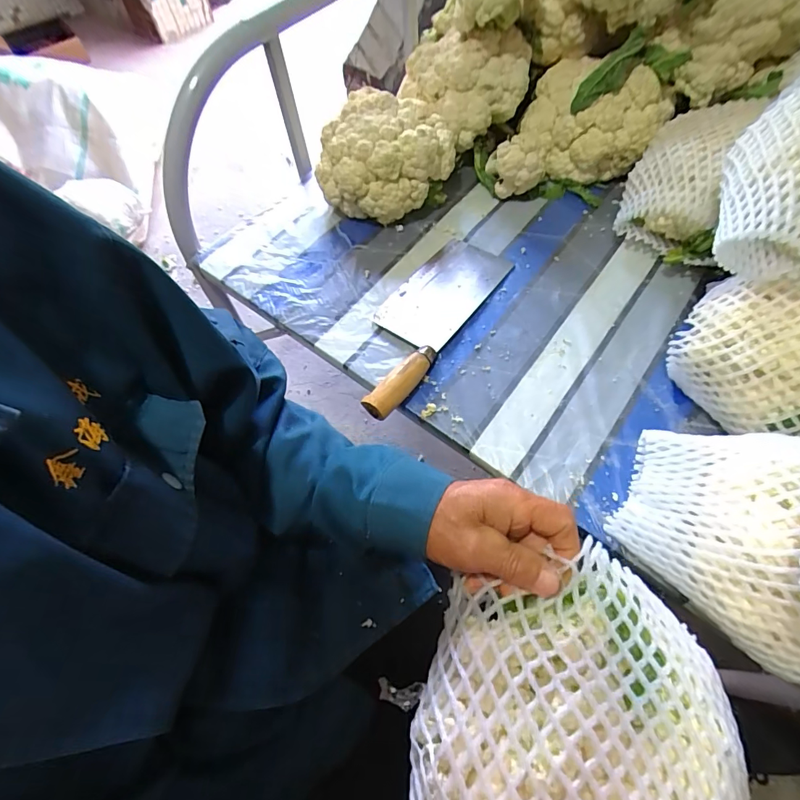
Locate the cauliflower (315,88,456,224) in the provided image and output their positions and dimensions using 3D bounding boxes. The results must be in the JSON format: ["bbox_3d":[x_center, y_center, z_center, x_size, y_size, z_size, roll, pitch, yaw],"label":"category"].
[{"bbox_3d":[-0.015,-0.315,0.584,0.167,0.116,0.129,-35,64,-15],"label":"cauliflower"}]

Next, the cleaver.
[{"bbox_3d":[0.027,-0.103,0.518,0.094,0.023,0.274,30,67,19],"label":"cleaver"}]

